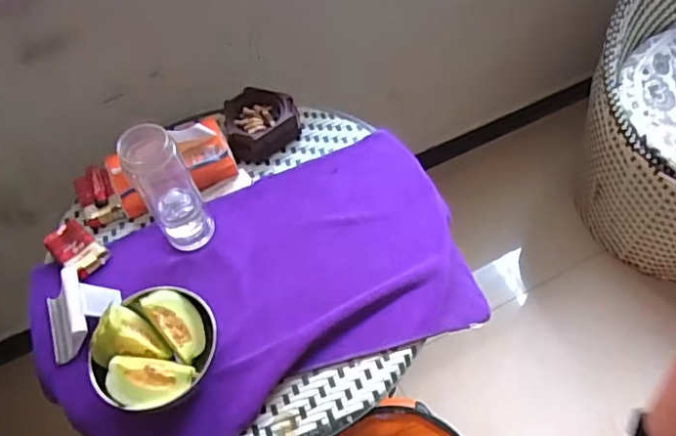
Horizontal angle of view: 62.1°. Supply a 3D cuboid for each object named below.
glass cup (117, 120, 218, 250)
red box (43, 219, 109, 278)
[{"bbox_3d":[-0.220,-0.031,0.743,0.067,0.222,0.056,-28,58,-13],"label":"glass cup"},{"bbox_3d":[-0.374,0.041,0.796,0.100,0.017,0.054,34,65,24],"label":"red box"}]

